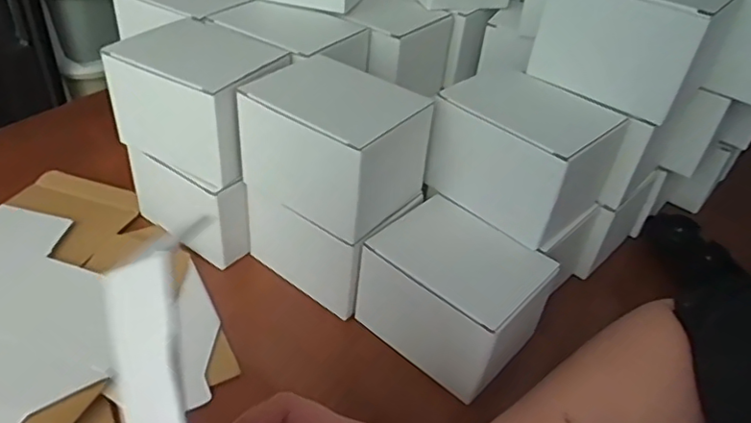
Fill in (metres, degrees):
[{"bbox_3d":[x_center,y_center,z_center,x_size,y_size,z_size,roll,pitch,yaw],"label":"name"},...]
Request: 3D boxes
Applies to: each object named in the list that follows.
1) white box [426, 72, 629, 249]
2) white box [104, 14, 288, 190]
[{"bbox_3d":[0.117,-0.044,0.463,0.111,0.092,0.100,35,46,31],"label":"white box"},{"bbox_3d":[-0.135,-0.091,0.475,0.128,0.079,0.099,23,41,19],"label":"white box"}]

